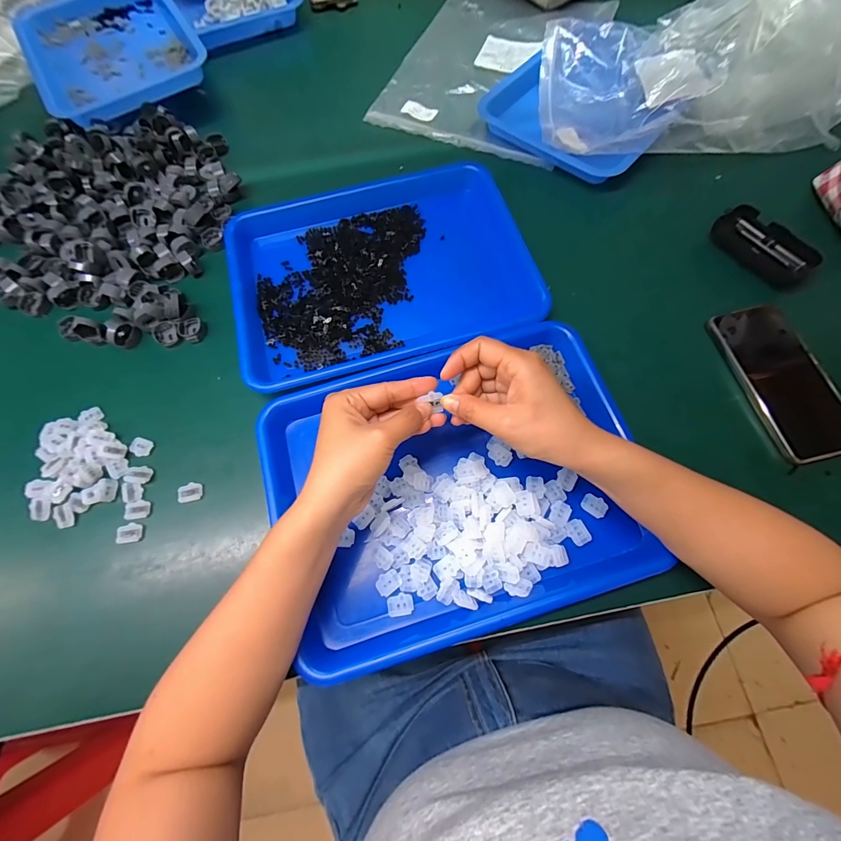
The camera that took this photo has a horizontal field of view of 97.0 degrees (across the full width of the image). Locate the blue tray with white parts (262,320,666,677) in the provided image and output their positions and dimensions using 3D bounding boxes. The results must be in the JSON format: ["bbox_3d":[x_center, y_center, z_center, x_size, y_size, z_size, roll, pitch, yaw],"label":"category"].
[{"bbox_3d":[0.030,0.052,0.344,0.319,0.032,0.261,-16,71,-5],"label":"blue tray with white parts"}]

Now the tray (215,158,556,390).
[{"bbox_3d":[-0.050,-0.184,0.428,0.320,0.029,0.251,-15,71,-4],"label":"tray"}]

